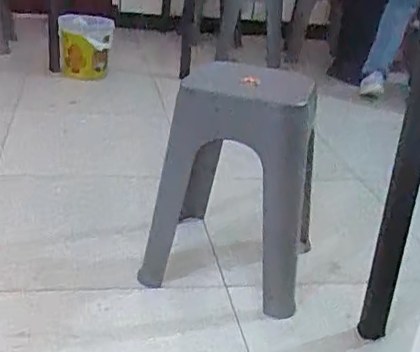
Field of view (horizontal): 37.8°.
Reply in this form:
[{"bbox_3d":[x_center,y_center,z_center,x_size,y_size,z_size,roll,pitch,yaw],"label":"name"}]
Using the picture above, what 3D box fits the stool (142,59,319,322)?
[{"bbox_3d":[0.053,0.013,1.442,0.373,0.425,0.336,10,23,11],"label":"stool"}]

